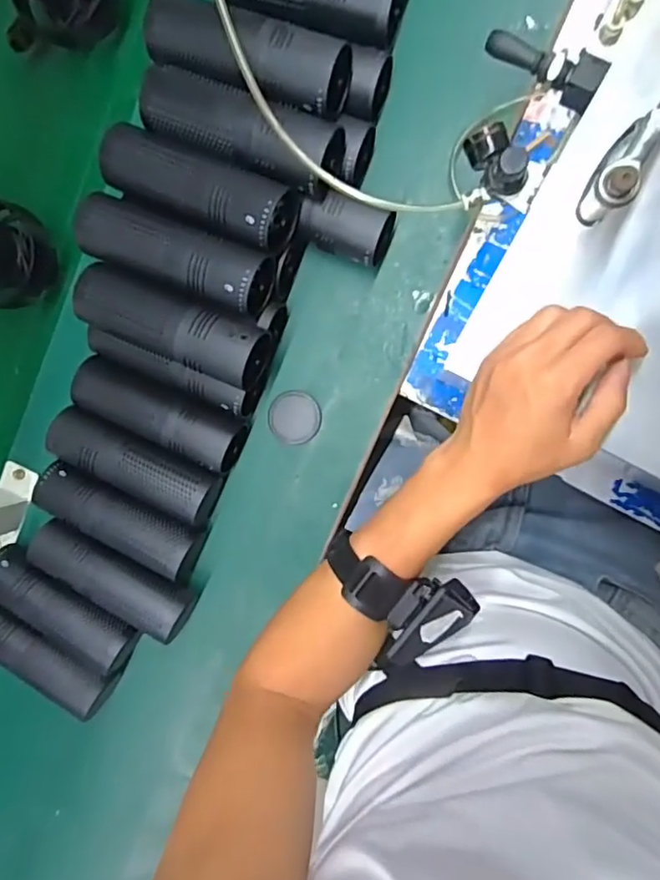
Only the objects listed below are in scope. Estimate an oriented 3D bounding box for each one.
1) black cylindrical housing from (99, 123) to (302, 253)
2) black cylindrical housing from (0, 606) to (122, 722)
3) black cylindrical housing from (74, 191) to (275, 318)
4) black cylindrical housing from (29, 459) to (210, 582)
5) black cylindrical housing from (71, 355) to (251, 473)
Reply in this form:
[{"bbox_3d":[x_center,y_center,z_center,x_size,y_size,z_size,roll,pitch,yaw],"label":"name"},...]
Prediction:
[{"bbox_3d":[-0.111,-0.207,0.464,0.160,0.048,0.055,23,97,5],"label":"black cylindrical housing"},{"bbox_3d":[-0.299,0.218,0.576,0.165,0.045,0.056,31,97,4],"label":"black cylindrical housing"},{"bbox_3d":[-0.135,-0.156,0.471,0.166,0.045,0.054,22,97,6],"label":"black cylindrical housing"},{"bbox_3d":[-0.208,0.077,0.557,0.162,0.056,0.062,20,96,6],"label":"black cylindrical housing"},{"bbox_3d":[-0.158,-0.028,0.531,0.157,0.046,0.056,25,97,5],"label":"black cylindrical housing"}]

